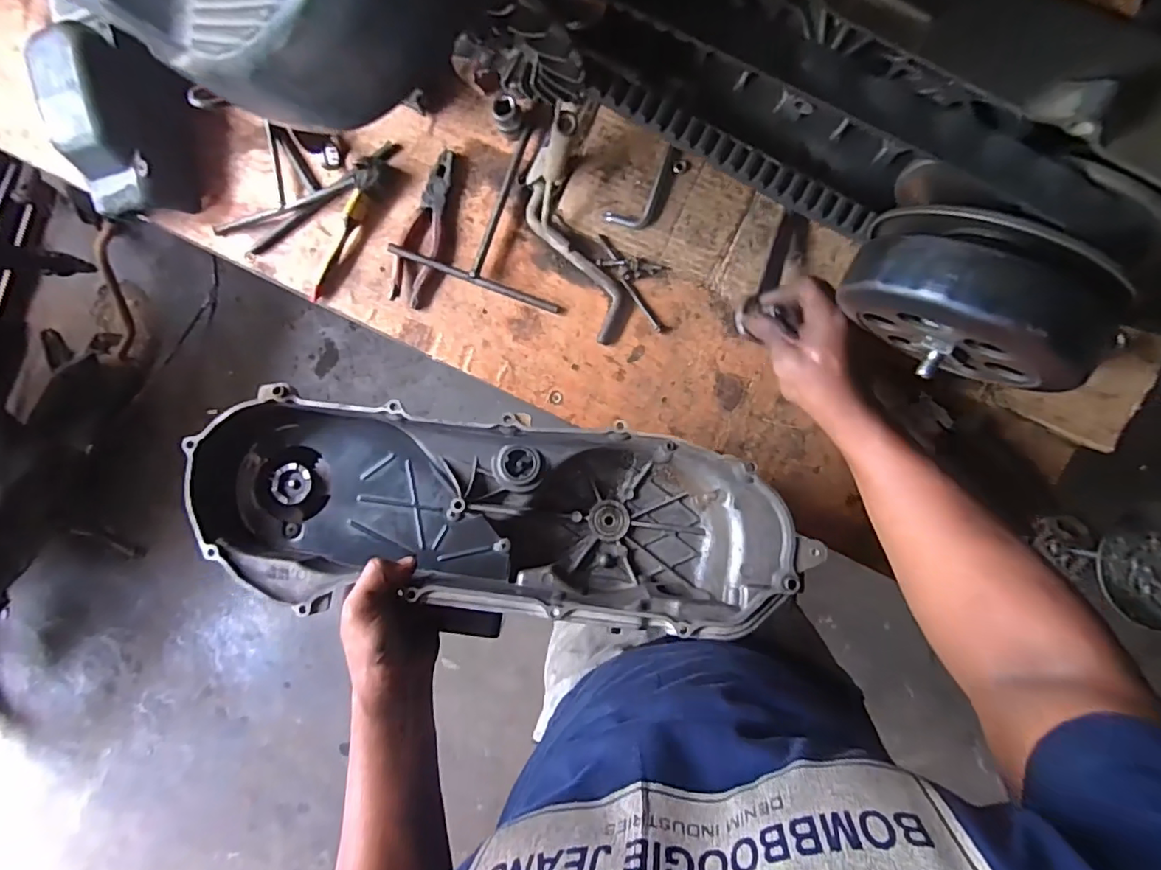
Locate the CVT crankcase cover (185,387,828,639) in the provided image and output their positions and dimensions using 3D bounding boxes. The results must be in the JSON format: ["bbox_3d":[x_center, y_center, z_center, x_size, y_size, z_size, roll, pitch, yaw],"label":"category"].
[{"bbox_3d":[-0.073,0.069,0.480,0.494,0.103,0.161,7,95,2],"label":"CVT crankcase cover"}]

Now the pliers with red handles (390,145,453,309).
[{"bbox_3d":[-0.165,-0.218,0.581,0.043,0.014,0.162,19,96,6],"label":"pliers with red handles"}]

